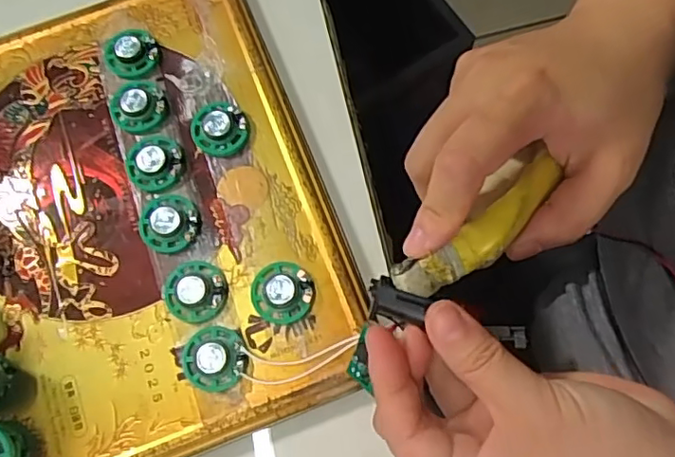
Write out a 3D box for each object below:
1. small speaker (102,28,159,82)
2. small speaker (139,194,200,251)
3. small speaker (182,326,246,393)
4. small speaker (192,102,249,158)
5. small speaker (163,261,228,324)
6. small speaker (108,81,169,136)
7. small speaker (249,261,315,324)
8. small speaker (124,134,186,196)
[{"bbox_3d":[-0.108,-0.092,0.303,0.028,0.011,0.031,-30,75,-5],"label":"small speaker"},{"bbox_3d":[-0.080,-0.003,0.275,0.027,0.009,0.028,-1,74,3],"label":"small speaker"},{"bbox_3d":[-0.054,0.057,0.256,0.027,0.010,0.027,-1,74,3],"label":"small speaker"},{"bbox_3d":[-0.058,-0.049,0.289,0.027,0.009,0.026,-1,74,3],"label":"small speaker"},{"bbox_3d":[-0.065,0.028,0.265,0.029,0.007,0.027,-9,74,1],"label":"small speaker"},{"bbox_3d":[-0.101,-0.062,0.294,0.027,0.009,0.031,-34,75,-6],"label":"small speaker"},{"bbox_3d":[-0.025,0.027,0.261,0.028,0.011,0.028,-7,74,1],"label":"small speaker"},{"bbox_3d":[-0.089,-0.032,0.283,0.028,0.009,0.030,-1,74,3],"label":"small speaker"}]

